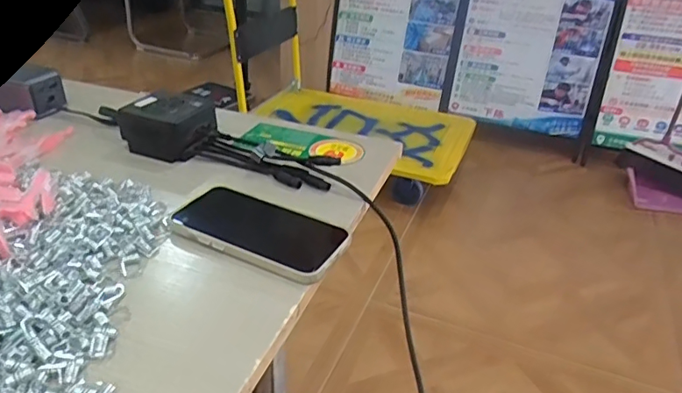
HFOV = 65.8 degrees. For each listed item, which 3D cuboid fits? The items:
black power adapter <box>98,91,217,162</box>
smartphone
[{"bbox_3d":[-0.196,-0.081,0.583,0.107,0.054,0.066,12,32,14],"label":"black power adapter"},{"bbox_3d":[-0.069,0.028,0.453,0.148,0.011,0.082,18,33,22],"label":"smartphone"}]

